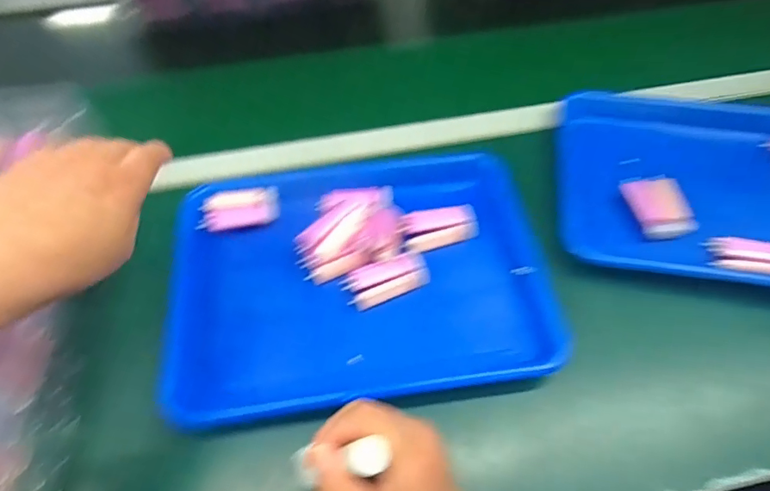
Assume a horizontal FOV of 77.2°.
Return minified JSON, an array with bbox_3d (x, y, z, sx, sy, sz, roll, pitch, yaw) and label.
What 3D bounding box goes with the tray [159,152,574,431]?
[{"bbox_3d":[-0.026,0.019,0.456,0.334,0.033,0.259,-8,54,-4],"label":"tray"}]

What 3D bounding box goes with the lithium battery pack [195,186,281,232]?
[{"bbox_3d":[-0.149,-0.039,0.495,0.078,0.010,0.044,-10,54,-6],"label":"lithium battery pack"}]

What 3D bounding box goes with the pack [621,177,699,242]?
[{"bbox_3d":[0.279,-0.040,0.493,0.054,0.017,0.068,-10,54,-6],"label":"pack"}]

